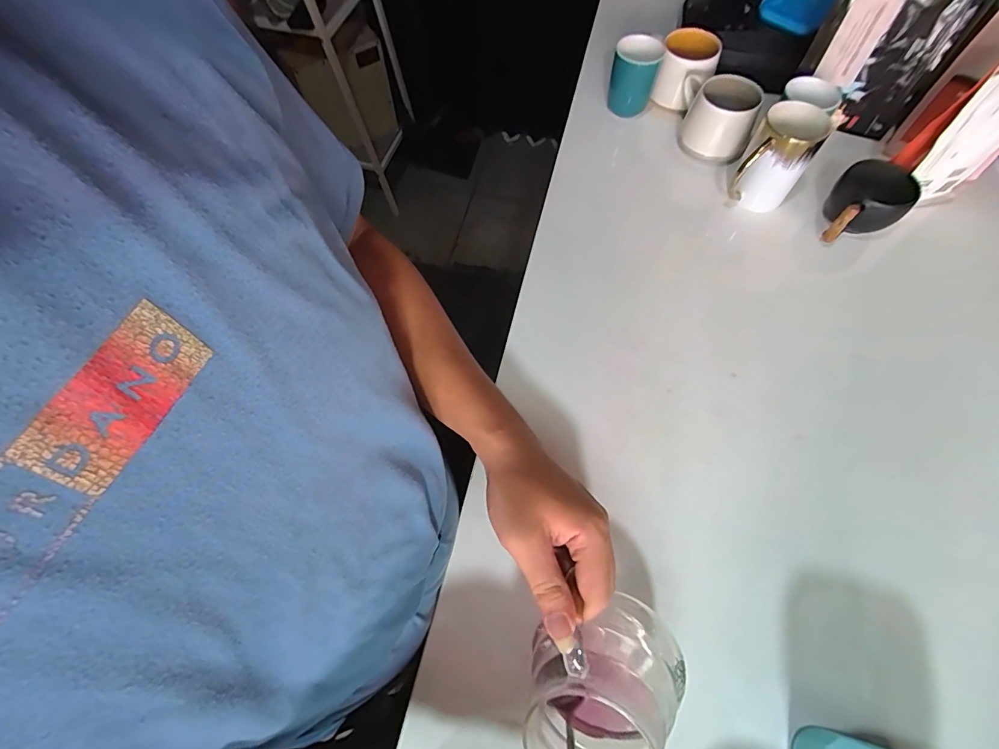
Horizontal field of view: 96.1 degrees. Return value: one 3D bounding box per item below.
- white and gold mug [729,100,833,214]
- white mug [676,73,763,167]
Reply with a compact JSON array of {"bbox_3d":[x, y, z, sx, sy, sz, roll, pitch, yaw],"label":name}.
[{"bbox_3d":[0.337,-0.262,0.554,0.071,0.101,0.077,25,67,12],"label":"white and gold mug"},{"bbox_3d":[0.290,-0.347,0.612,0.108,0.073,0.079,25,67,12],"label":"white mug"}]

